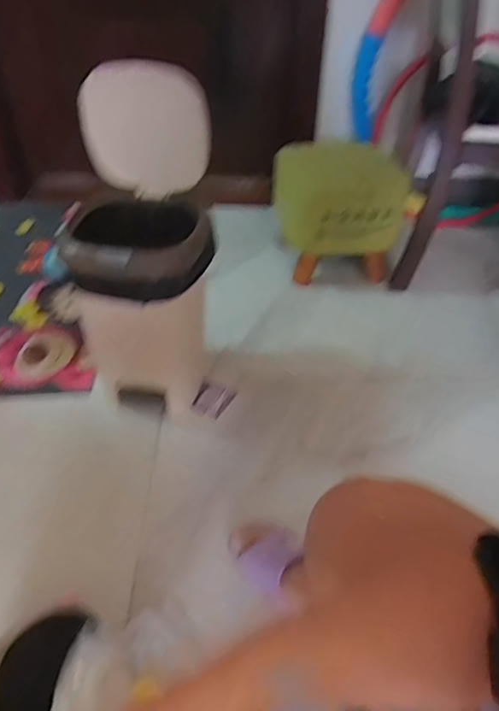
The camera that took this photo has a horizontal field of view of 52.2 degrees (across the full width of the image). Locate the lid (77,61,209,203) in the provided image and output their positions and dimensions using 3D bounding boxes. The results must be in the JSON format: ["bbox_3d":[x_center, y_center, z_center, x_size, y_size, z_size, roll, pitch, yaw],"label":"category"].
[{"bbox_3d":[-0.177,-0.369,0.848,0.223,0.211,0.042,9,41,8],"label":"lid"}]

